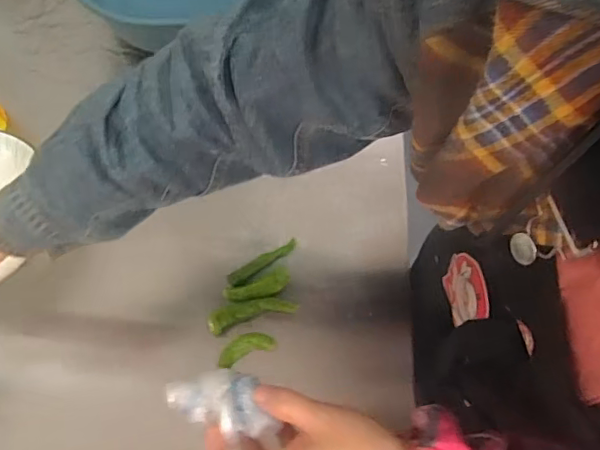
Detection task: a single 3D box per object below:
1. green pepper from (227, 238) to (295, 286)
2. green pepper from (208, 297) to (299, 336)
[{"bbox_3d":[-0.042,0.043,0.647,0.090,0.018,0.017,-34,72,-13],"label":"green pepper"},{"bbox_3d":[-0.052,0.093,0.613,0.095,0.020,0.024,-17,69,-7],"label":"green pepper"}]

